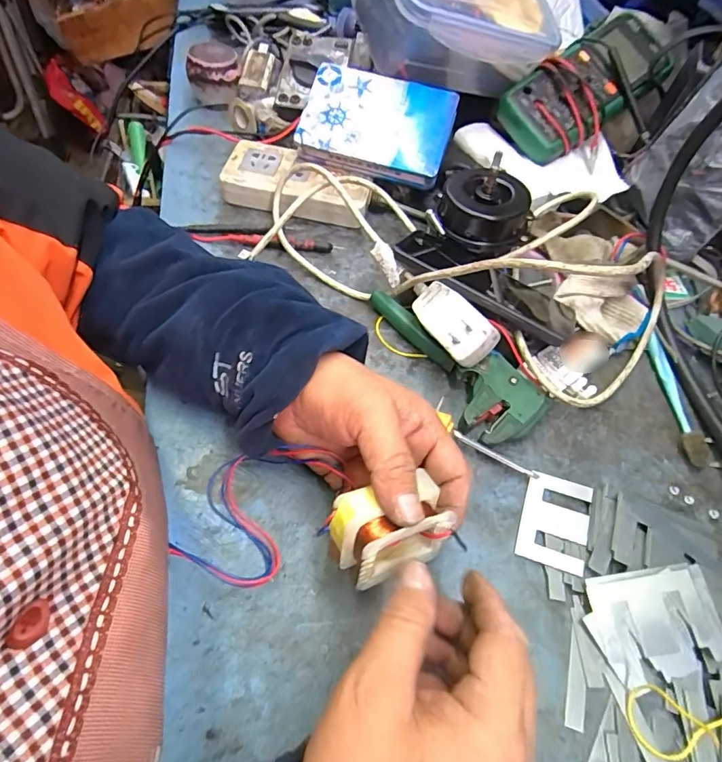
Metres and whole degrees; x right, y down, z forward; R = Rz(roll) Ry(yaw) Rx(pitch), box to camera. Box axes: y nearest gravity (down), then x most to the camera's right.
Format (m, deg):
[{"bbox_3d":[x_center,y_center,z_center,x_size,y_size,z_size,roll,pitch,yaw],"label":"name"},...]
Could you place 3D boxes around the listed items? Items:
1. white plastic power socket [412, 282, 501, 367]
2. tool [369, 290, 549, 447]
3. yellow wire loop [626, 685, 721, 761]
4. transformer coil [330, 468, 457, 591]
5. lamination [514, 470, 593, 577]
[{"bbox_3d":[0.069,-0.047,0.362,0.034,0.028,0.072,-35,67,-23],"label":"white plastic power socket"},{"bbox_3d":[0.073,-0.019,0.395,0.064,0.022,0.171,-33,66,-22],"label":"tool"},{"bbox_3d":[0.201,0.196,0.274,0.087,0.011,0.034,-2,58,-6],"label":"yellow wire loop"},{"bbox_3d":[0.016,0.079,0.257,0.061,0.038,0.043,-18,61,-15],"label":"transformer coil"},{"bbox_3d":[0.139,0.099,0.337,0.044,0.004,0.067,16,56,16],"label":"lamination"}]

